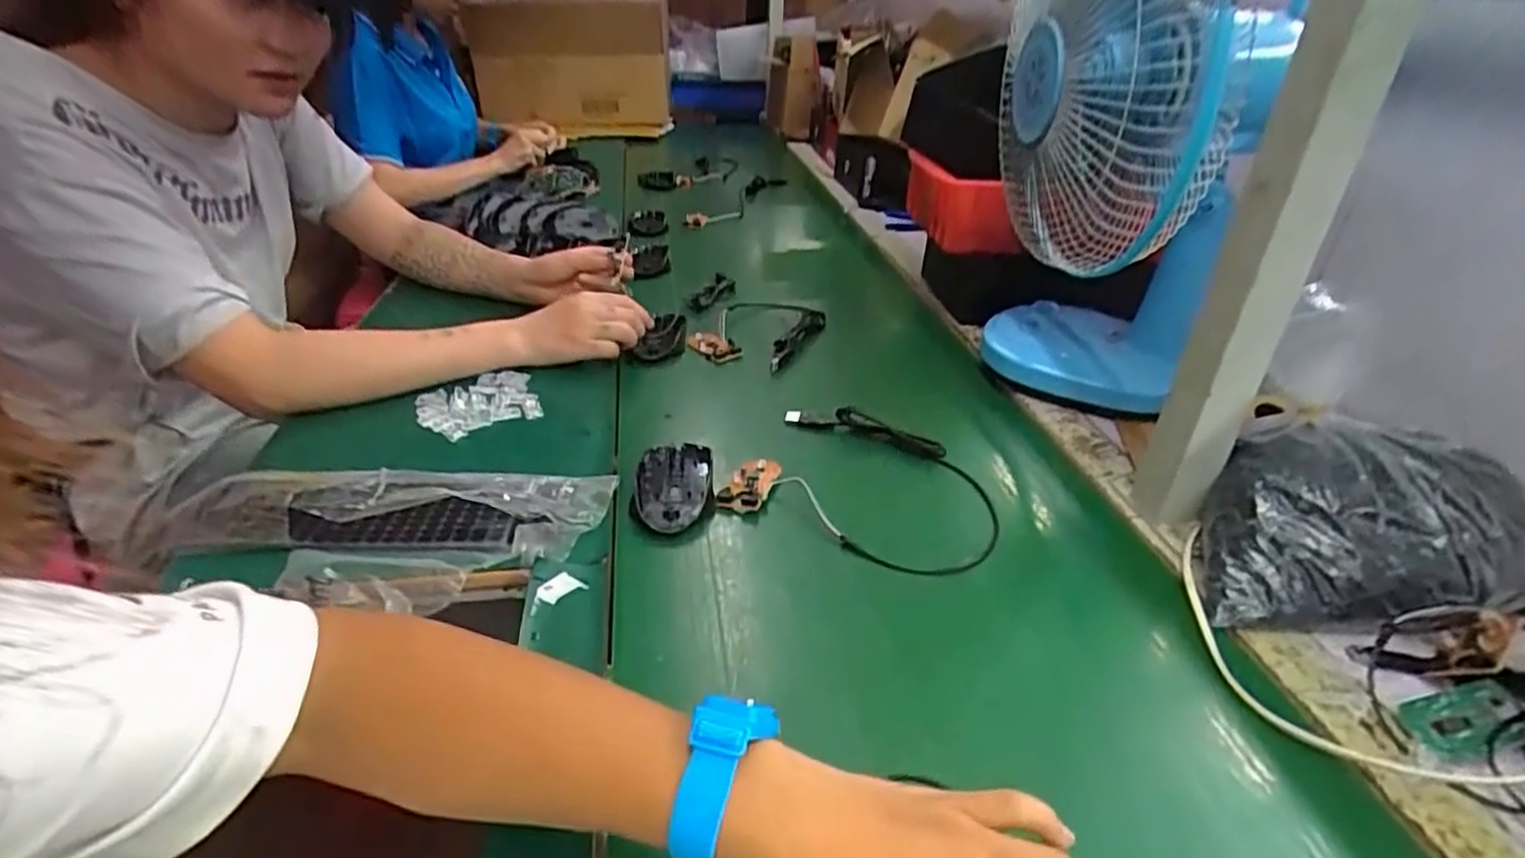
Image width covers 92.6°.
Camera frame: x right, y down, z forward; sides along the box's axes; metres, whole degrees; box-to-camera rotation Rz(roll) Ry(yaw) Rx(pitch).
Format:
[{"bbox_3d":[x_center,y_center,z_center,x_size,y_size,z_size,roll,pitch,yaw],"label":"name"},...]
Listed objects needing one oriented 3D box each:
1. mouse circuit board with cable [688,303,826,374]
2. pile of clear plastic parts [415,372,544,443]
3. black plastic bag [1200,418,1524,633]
[{"bbox_3d":[-0.001,-0.121,0.871,0.127,0.020,0.177,12,34,17],"label":"mouse circuit board with cable"},{"bbox_3d":[-0.268,-0.023,0.688,0.104,0.015,0.089,-14,35,-23],"label":"pile of clear plastic parts"},{"bbox_3d":[0.422,0.066,0.507,0.236,0.081,0.136,2,32,2],"label":"black plastic bag"}]

